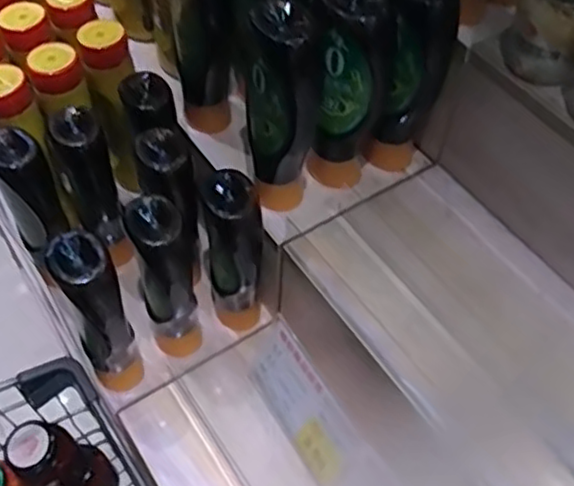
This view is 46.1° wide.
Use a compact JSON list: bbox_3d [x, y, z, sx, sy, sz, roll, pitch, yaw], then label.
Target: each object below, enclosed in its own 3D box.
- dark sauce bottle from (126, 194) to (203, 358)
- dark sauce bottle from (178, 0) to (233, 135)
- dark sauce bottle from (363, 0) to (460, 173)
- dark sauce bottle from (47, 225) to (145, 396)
[{"bbox_3d":[-0.118,0.043,0.676,0.049,0.218,0.058,-12,55,-11],"label":"dark sauce bottle"},{"bbox_3d":[-0.084,-0.199,0.670,0.048,0.221,0.051,-5,54,-6],"label":"dark sauce bottle"},{"bbox_3d":[0.109,-0.157,0.639,0.063,0.215,0.058,1,53,-2],"label":"dark sauce bottle"},{"bbox_3d":[-0.179,0.074,0.651,0.047,0.222,0.074,-20,57,-16],"label":"dark sauce bottle"}]

